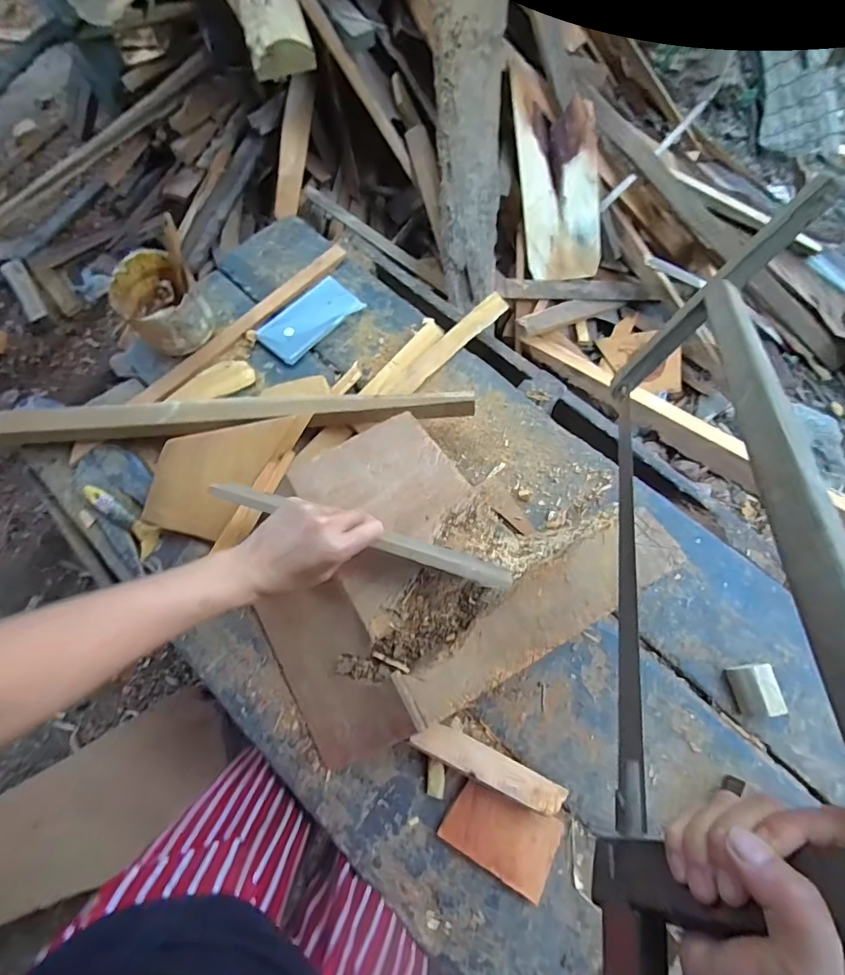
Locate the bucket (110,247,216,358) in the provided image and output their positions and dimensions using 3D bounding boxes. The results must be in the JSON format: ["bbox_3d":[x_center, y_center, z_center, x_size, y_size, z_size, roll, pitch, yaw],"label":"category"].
[{"bbox_3d":[-0.409,-0.290,0.747,0.111,0.098,0.122,-1,73,2],"label":"bucket"}]

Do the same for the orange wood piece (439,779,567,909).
[{"bbox_3d":[0.095,0.419,0.570,0.131,0.024,0.081,24,76,9],"label":"orange wood piece"}]

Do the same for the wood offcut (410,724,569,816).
[{"bbox_3d":[0.087,0.342,0.579,0.178,0.047,0.038,24,76,9],"label":"wood offcut"}]

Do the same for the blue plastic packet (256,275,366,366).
[{"bbox_3d":[-0.194,-0.286,0.803,0.168,0.020,0.087,-43,76,-10],"label":"blue plastic packet"}]

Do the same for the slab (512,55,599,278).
[{"bbox_3d":[0.347,-0.790,1.204,0.196,0.039,0.486,-10,115,6],"label":"slab"}]

